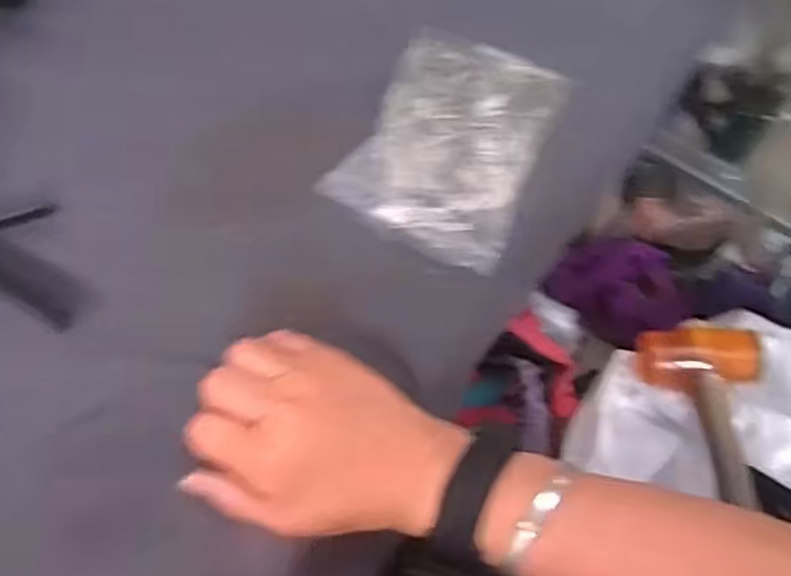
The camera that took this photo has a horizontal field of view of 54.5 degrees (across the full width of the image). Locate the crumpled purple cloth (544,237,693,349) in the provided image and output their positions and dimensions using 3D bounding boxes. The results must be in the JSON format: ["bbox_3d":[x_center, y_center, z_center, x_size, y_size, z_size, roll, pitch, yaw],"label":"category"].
[{"bbox_3d":[0.283,0.001,0.980,0.168,0.083,0.127,28,64,13],"label":"crumpled purple cloth"}]

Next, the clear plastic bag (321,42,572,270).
[{"bbox_3d":[0.037,-0.092,0.483,0.111,0.017,0.153,25,64,11],"label":"clear plastic bag"}]

